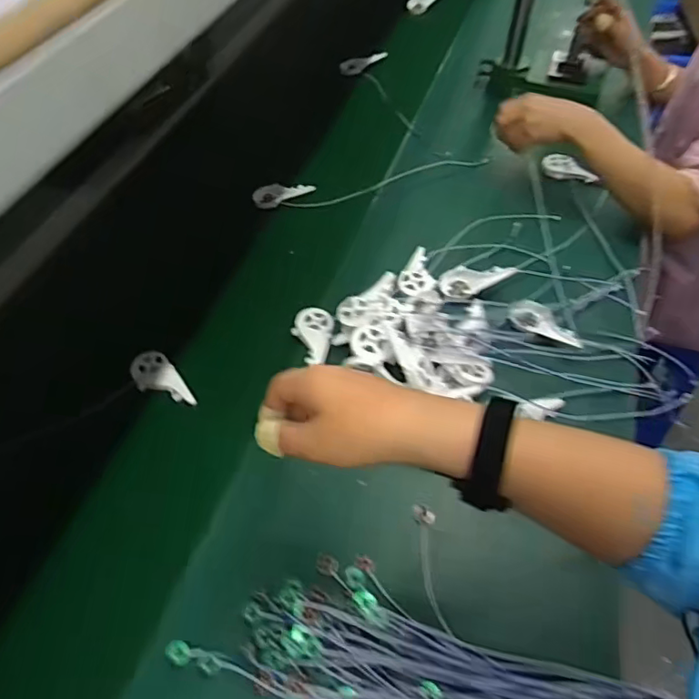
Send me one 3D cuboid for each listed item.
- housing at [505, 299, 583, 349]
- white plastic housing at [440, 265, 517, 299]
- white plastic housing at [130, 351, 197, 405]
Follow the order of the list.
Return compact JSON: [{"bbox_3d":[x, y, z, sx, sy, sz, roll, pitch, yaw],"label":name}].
[{"bbox_3d":[0.238,-0.031,0.700,0.049,0.022,0.104,-28,40,-18],"label":"housing"},{"bbox_3d":[0.166,-0.091,0.739,0.093,0.017,0.041,-9,52,12],"label":"white plastic housing"},{"bbox_3d":[-0.221,0.038,0.665,0.092,0.016,0.044,37,61,26],"label":"white plastic housing"}]

